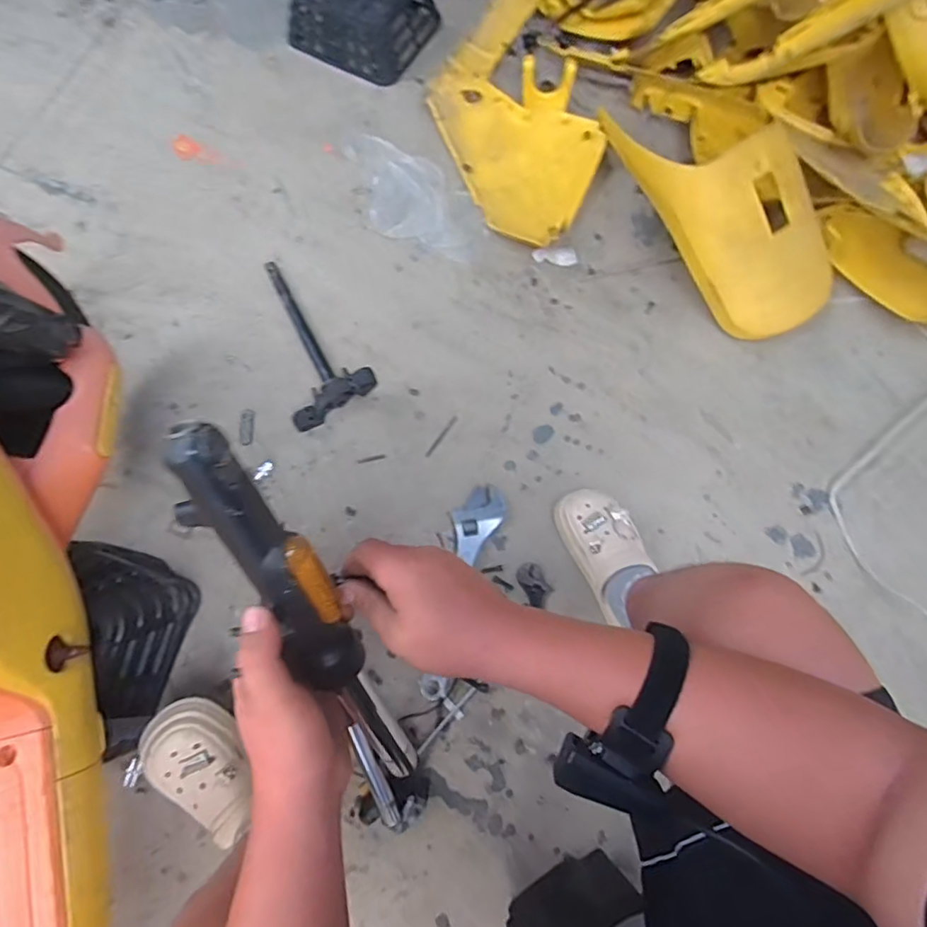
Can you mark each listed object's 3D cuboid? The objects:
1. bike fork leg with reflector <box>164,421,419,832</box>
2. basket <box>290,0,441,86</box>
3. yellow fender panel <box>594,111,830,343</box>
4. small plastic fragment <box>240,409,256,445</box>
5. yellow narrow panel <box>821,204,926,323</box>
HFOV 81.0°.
[{"bbox_3d":[-0.097,0.143,0.393,0.047,0.395,0.029,-18,34,-5],"label":"bike fork leg with reflector"},{"bbox_3d":[-0.245,-1.068,1.279,0.308,0.107,0.230,28,74,10],"label":"basket"},{"bbox_3d":[0.478,-0.504,1.037,0.252,0.194,0.553,-40,75,-12],"label":"yellow fender panel"},{"bbox_3d":[-0.401,-0.067,1.005,0.027,0.006,0.071,-2,71,0],"label":"small plastic fragment"},{"bbox_3d":[0.830,-0.377,1.037,0.336,0.070,0.122,41,77,13],"label":"yellow narrow panel"}]

